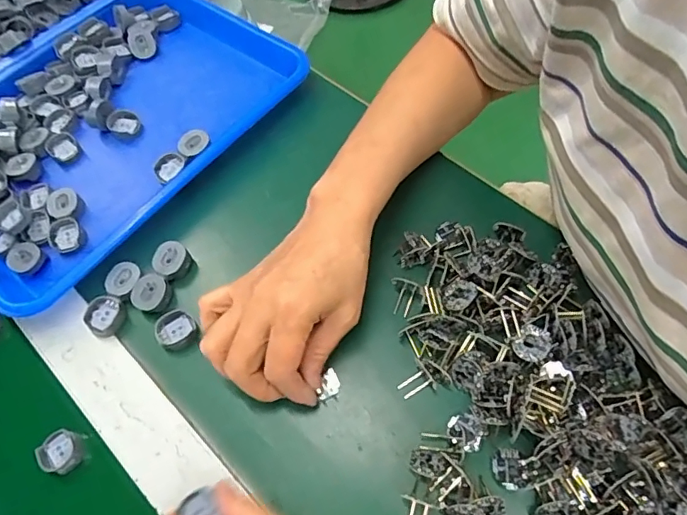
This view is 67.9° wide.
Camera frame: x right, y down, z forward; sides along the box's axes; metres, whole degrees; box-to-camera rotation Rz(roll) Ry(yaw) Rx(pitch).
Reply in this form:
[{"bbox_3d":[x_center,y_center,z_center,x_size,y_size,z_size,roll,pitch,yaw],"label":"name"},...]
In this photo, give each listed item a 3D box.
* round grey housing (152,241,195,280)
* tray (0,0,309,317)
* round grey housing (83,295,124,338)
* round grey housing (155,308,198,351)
[{"bbox_3d":[-0.137,0.003,0.409,0.028,0.017,0.026,-3,61,5],"label":"round grey housing"},{"bbox_3d":[-0.221,-0.132,0.474,0.248,0.031,0.335,36,71,22],"label":"tray"},{"bbox_3d":[-0.184,0.044,0.392,0.031,0.008,0.029,-3,61,5],"label":"round grey housing"},{"bbox_3d":[-0.126,0.054,0.384,0.030,0.007,0.029,-3,61,5],"label":"round grey housing"}]

